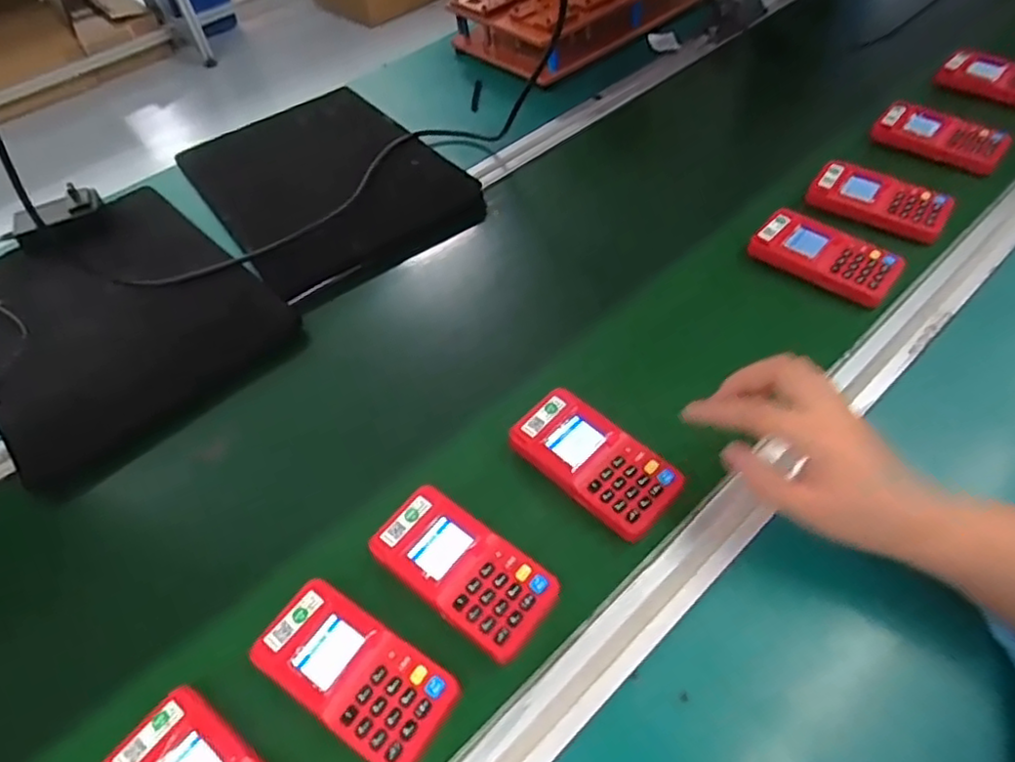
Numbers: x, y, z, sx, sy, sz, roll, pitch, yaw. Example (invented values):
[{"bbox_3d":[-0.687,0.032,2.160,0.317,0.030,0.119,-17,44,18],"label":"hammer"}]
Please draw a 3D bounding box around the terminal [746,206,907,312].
[{"bbox_3d":[0.287,-0.114,0.593,0.123,0.027,0.062,30,57,29],"label":"terminal"}]

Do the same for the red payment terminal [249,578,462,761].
[{"bbox_3d":[-0.092,0.179,0.399,0.121,0.031,0.060,24,55,25],"label":"red payment terminal"}]

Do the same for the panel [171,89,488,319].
[{"bbox_3d":[-0.210,-0.228,0.760,0.242,0.034,0.360,-34,52,-16],"label":"panel"}]

